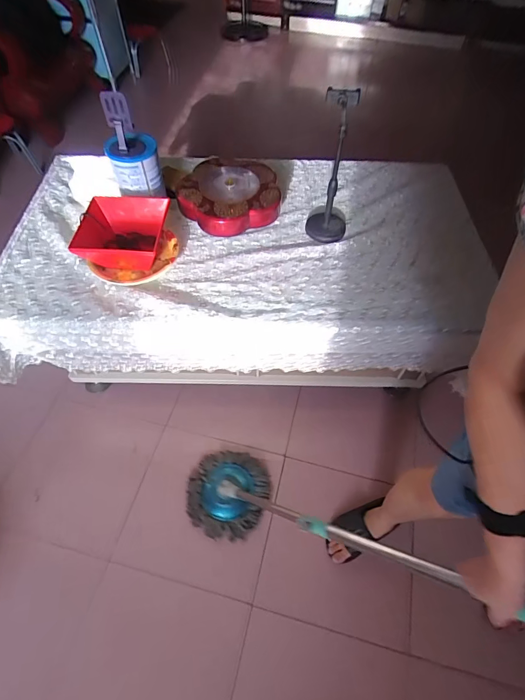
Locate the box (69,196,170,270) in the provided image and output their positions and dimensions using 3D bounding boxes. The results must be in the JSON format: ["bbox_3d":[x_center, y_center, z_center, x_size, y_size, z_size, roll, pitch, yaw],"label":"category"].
[{"bbox_3d":[-0.359,-0.290,0.958,0.206,0.111,0.215,4,58,2],"label":"box"}]

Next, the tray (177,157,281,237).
[{"bbox_3d":[-0.087,-0.437,1.051,0.253,0.081,0.261,39,65,21],"label":"tray"}]

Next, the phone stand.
[{"bbox_3d":[0.186,-0.449,0.948,0.104,0.335,0.152,10,58,5],"label":"phone stand"}]

